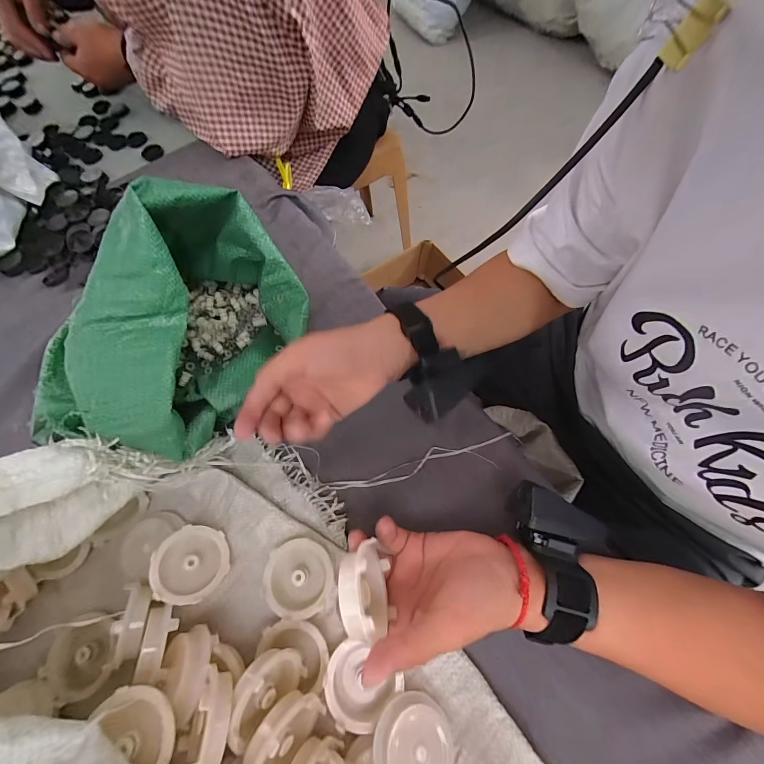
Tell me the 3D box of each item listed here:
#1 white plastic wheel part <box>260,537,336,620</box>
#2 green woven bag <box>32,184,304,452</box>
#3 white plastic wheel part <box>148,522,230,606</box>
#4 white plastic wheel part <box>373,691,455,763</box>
[{"bbox_3d":[-0.069,0.164,0.282,0.054,0.016,0.056,-2,68,4],"label":"white plastic wheel part"},{"bbox_3d":[-0.192,-0.057,0.316,0.192,0.149,0.224,32,74,16],"label":"green woven bag"},{"bbox_3d":[-0.162,0.154,0.286,0.057,0.013,0.057,12,55,-31],"label":"white plastic wheel part"},{"bbox_3d":[0.021,0.248,0.227,0.052,0.010,0.062,-1,70,-3],"label":"white plastic wheel part"}]

